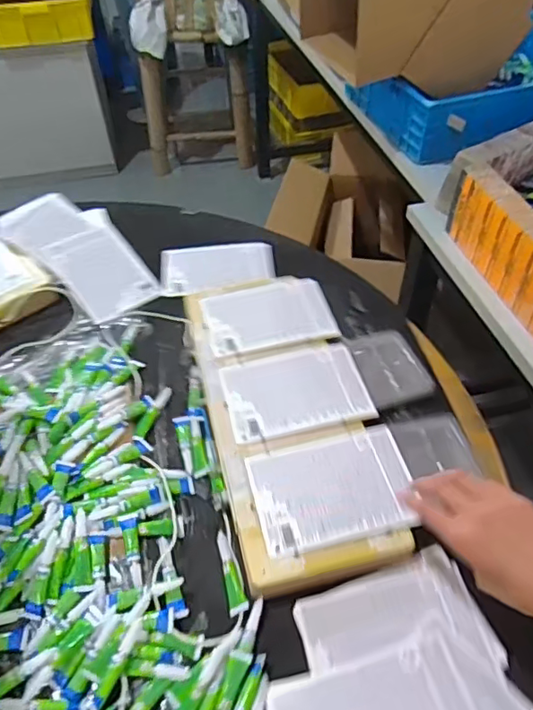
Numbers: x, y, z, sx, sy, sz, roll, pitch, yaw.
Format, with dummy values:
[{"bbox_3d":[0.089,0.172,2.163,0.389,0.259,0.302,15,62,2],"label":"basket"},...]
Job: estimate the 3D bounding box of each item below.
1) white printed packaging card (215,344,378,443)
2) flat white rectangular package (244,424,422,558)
[{"bbox_3d":[0.035,0.042,0.682,0.168,0.004,0.120,-10,49,-9],"label":"white printed packaging card"},{"bbox_3d":[0.071,0.141,0.589,0.164,0.005,0.114,-11,49,-8],"label":"flat white rectangular package"}]

